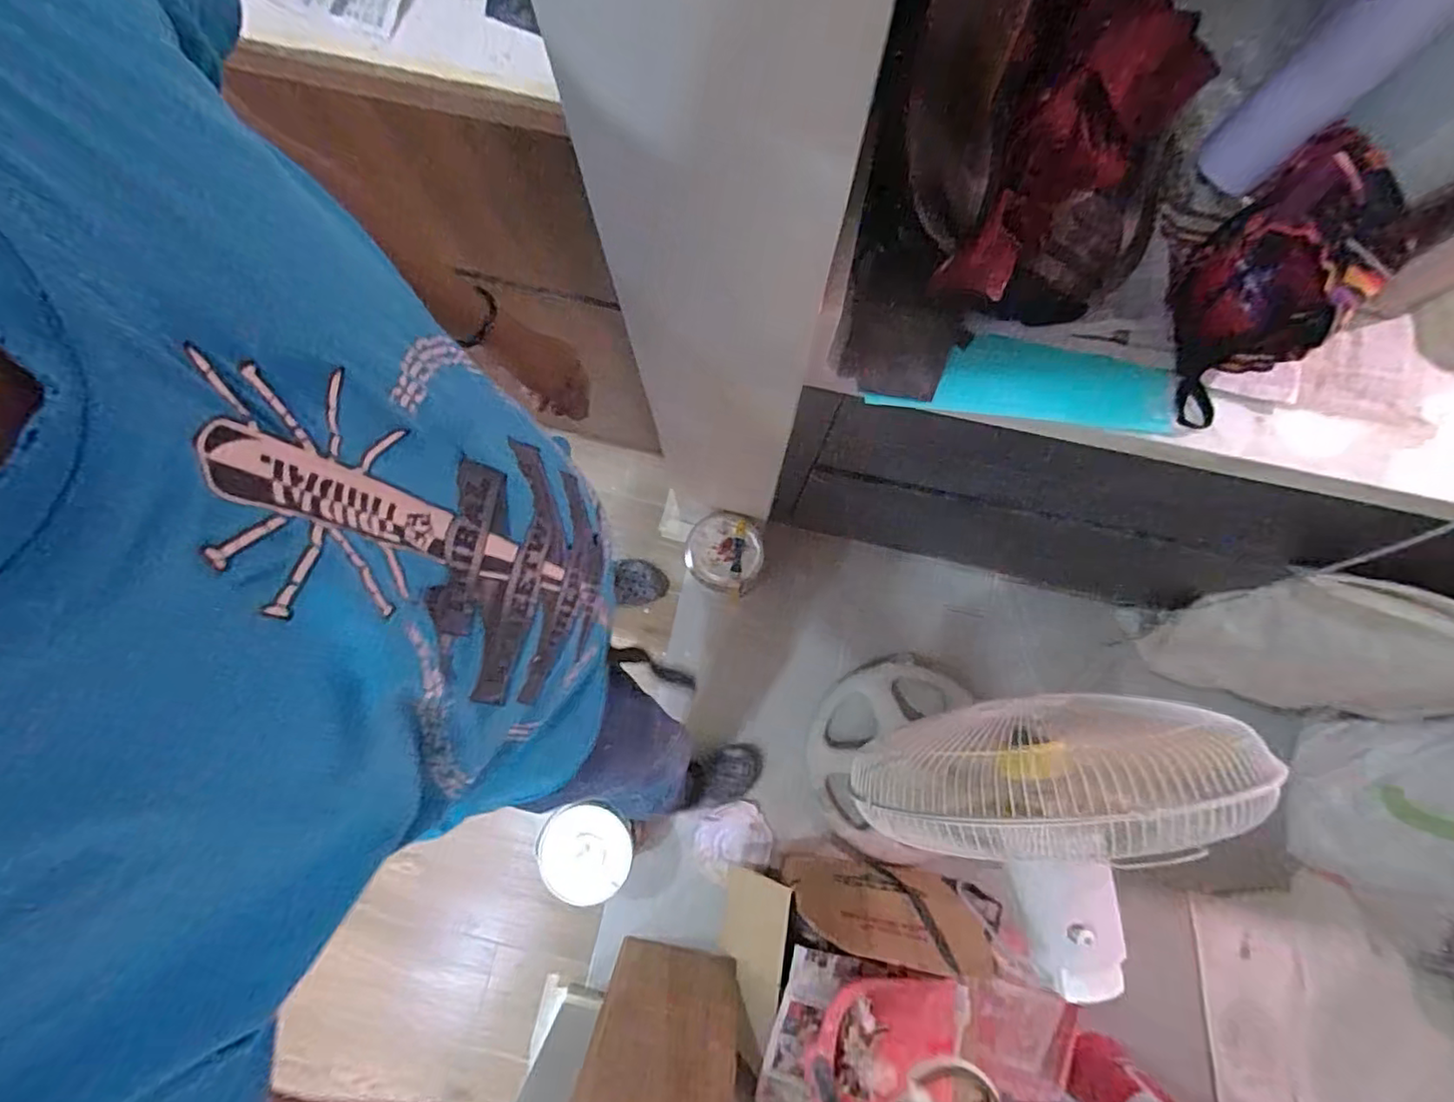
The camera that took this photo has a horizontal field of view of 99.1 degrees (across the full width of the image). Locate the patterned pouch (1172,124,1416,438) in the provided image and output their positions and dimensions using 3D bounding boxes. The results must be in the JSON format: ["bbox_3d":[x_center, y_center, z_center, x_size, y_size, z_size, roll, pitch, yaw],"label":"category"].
[{"bbox_3d":[0.508,-0.255,0.570,0.219,0.136,0.128,-40,82,-6],"label":"patterned pouch"}]

